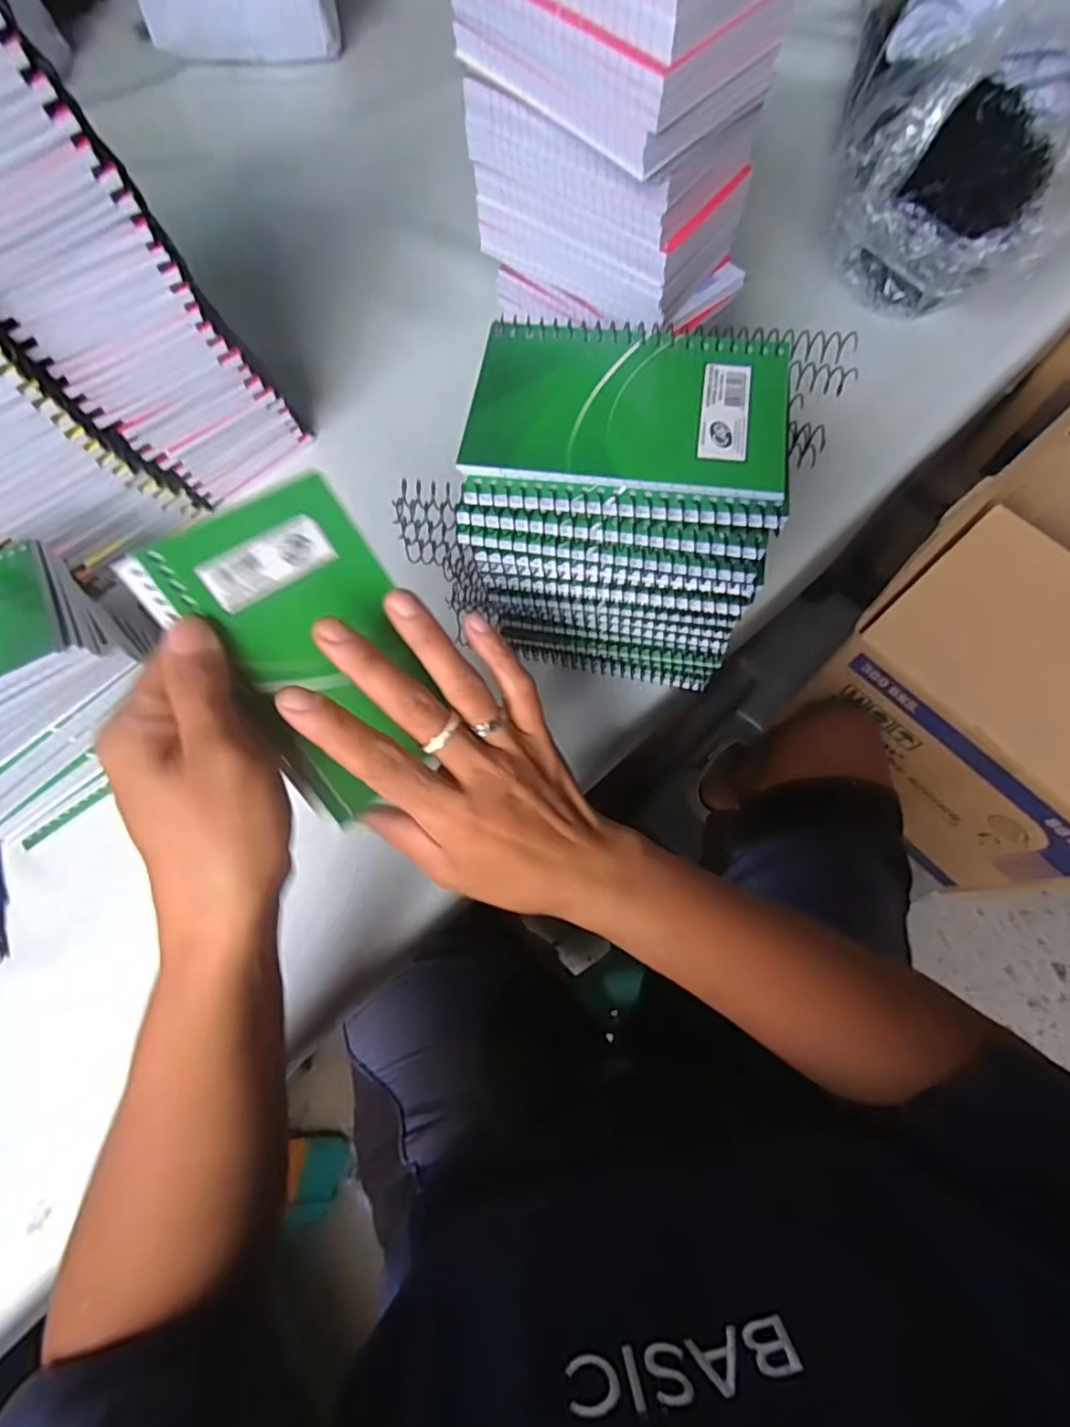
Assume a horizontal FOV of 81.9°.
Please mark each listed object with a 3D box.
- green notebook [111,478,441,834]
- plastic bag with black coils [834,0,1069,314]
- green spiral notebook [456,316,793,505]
[{"bbox_3d":[-0.088,-0.029,0.258,0.084,0.009,0.128,-39,102,-22],"label":"green notebook"},{"bbox_3d":[0.326,-0.471,0.459,0.149,0.139,0.343,12,74,6],"label":"plastic bag with black coils"},{"bbox_3d":[0.040,-0.131,0.257,0.129,0.005,0.084,8,73,5],"label":"green spiral notebook"}]

